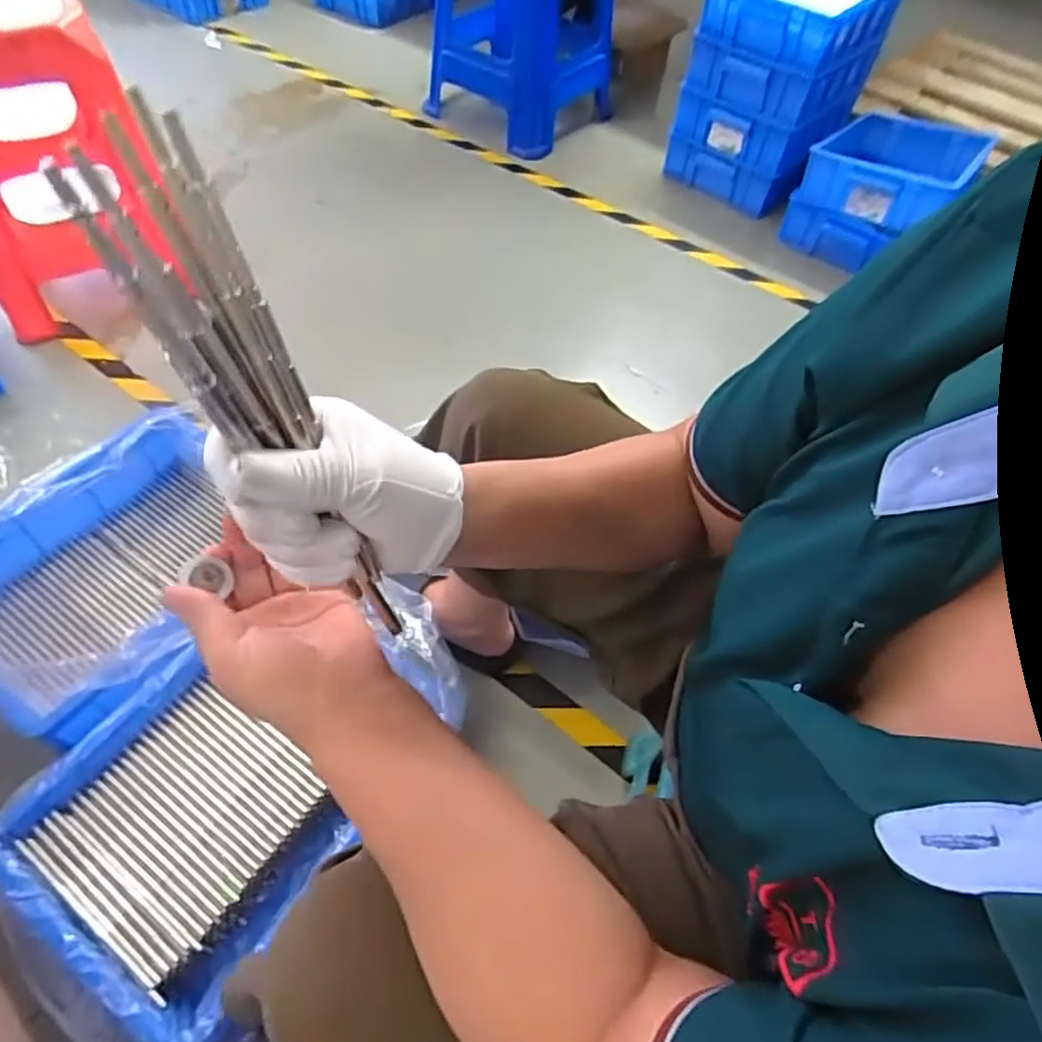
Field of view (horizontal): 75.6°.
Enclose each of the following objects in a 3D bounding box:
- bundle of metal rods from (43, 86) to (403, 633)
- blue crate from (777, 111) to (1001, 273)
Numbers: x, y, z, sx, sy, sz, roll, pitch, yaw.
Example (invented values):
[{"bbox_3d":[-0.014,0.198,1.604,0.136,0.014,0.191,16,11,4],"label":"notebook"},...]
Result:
[{"bbox_3d":[-0.102,-0.040,0.282,0.028,0.230,0.049,20,51,42],"label":"bundle of metal rods"},{"bbox_3d":[0.795,-0.727,1.494,0.286,0.209,0.337,34,59,18],"label":"blue crate"}]

